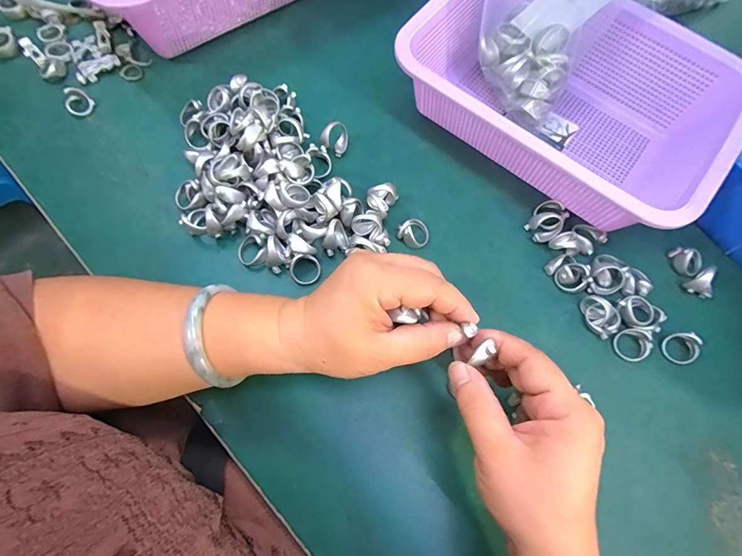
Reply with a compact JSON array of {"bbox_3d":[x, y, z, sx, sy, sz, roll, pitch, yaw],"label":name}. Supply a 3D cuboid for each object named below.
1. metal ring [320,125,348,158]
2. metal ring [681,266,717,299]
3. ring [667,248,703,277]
[{"bbox_3d":[-0.031,-0.128,0.357,0.028,0.013,0.025,40,67,-30],"label":"metal ring"},{"bbox_3d":[0.275,0.006,0.323,0.019,0.022,0.023,-17,72,-8],"label":"metal ring"},{"bbox_3d":[0.275,-0.016,0.335,0.021,0.017,0.025,-11,72,-6],"label":"ring"}]

